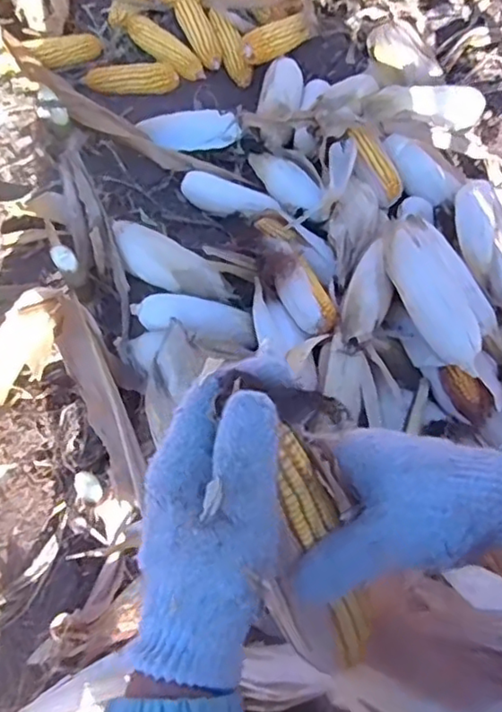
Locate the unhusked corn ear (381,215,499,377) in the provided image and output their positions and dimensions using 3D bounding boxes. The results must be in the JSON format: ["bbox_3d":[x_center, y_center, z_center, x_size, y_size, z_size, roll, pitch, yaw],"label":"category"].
[{"bbox_3d":[0.251,-0.088,0.813,0.116,0.083,0.218,-26,66,-8],"label":"unhusked corn ear"}]

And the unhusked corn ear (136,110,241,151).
[{"bbox_3d":[-0.106,-0.393,1.087,0.175,0.039,0.054,-1,65,3],"label":"unhusked corn ear"}]

